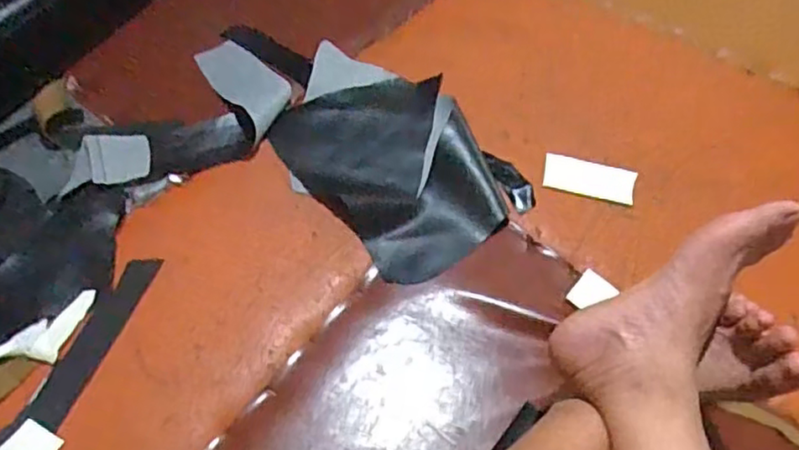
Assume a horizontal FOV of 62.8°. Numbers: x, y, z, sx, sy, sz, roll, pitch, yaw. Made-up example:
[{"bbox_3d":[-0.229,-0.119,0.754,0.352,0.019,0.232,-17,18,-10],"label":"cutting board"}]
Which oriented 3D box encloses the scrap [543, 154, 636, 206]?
[{"bbox_3d":[0.243,-0.061,0.838,0.112,0.008,0.056,14,56,8],"label":"scrap"}]

